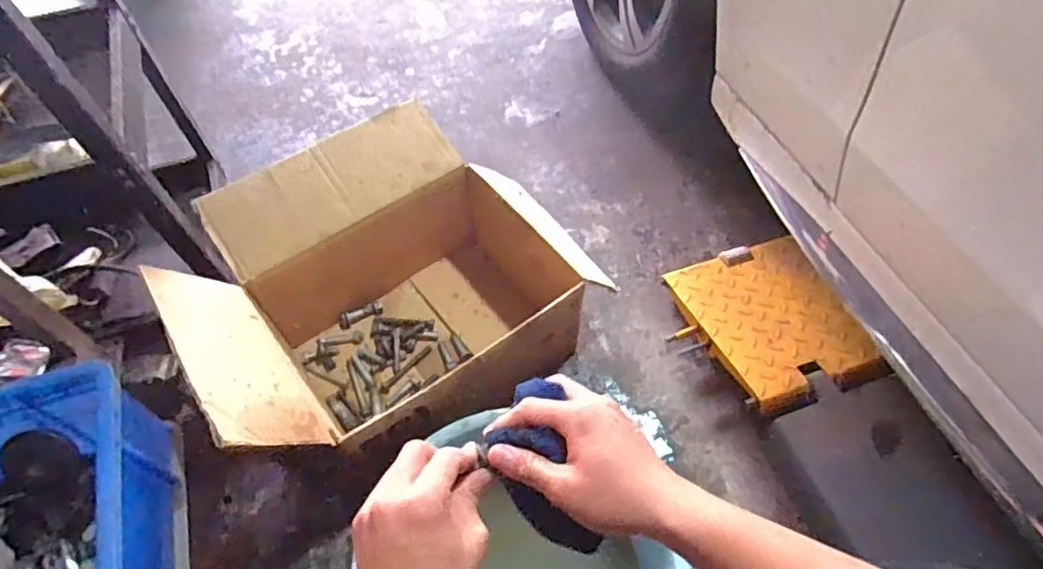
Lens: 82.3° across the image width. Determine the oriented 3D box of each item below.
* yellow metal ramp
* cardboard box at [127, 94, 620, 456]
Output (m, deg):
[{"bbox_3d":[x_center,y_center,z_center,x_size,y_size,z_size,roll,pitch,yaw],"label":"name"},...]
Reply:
[{"bbox_3d":[0.416,0.055,0.985,0.272,0.123,0.319,-14,57,-8],"label":"yellow metal ramp"},{"bbox_3d":[-0.212,0.012,0.912,0.482,0.343,0.453,-31,61,-18],"label":"cardboard box"}]

